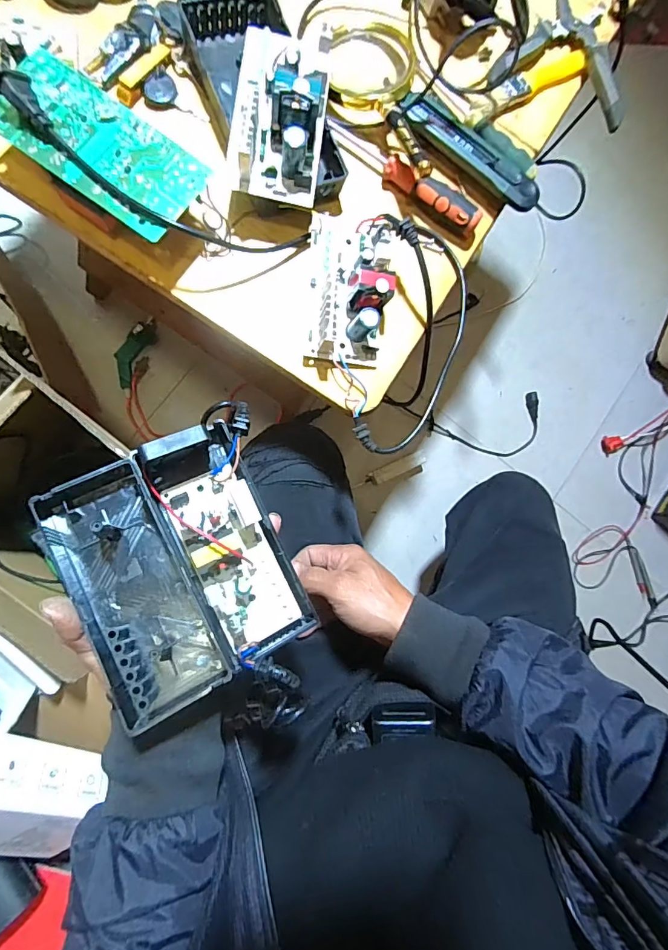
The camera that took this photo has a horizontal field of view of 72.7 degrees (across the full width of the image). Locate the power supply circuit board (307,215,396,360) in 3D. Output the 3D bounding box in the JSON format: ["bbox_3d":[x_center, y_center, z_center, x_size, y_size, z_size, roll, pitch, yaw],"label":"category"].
[{"bbox_3d":[0.014,-0.161,0.384,0.069,0.037,0.125,3,85,-9],"label":"power supply circuit board"}]

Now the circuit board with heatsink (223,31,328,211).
[{"bbox_3d":[-0.042,-0.293,0.354,0.073,0.046,0.142,7,84,-9],"label":"circuit board with heatsink"}]

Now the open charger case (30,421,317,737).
[{"bbox_3d":[-0.116,0.068,0.335,0.154,0.055,0.180,-23,89,-6],"label":"open charger case"}]

